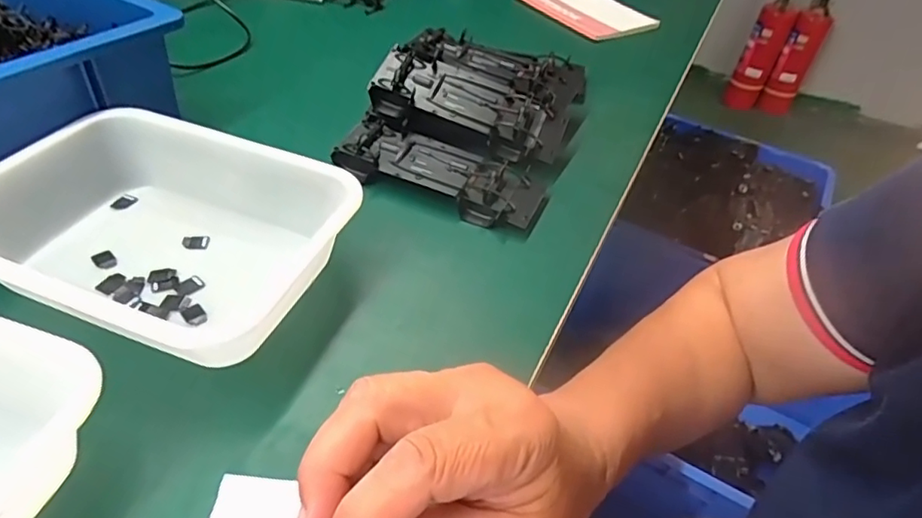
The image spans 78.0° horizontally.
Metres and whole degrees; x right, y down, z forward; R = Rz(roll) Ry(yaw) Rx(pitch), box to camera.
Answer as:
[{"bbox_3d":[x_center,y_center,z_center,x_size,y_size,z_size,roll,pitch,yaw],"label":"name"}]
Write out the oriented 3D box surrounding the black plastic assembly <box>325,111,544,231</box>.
[{"bbox_3d":[-0.019,-0.084,0.528,0.195,0.026,0.074,19,44,12],"label":"black plastic assembly"}]

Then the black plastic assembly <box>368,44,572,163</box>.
[{"bbox_3d":[0.009,-0.155,0.576,0.195,0.048,0.084,17,44,11],"label":"black plastic assembly"}]

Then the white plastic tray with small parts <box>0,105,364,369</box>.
[{"bbox_3d":[-0.215,-0.017,0.412,0.245,0.065,0.182,17,44,11],"label":"white plastic tray with small parts"}]

